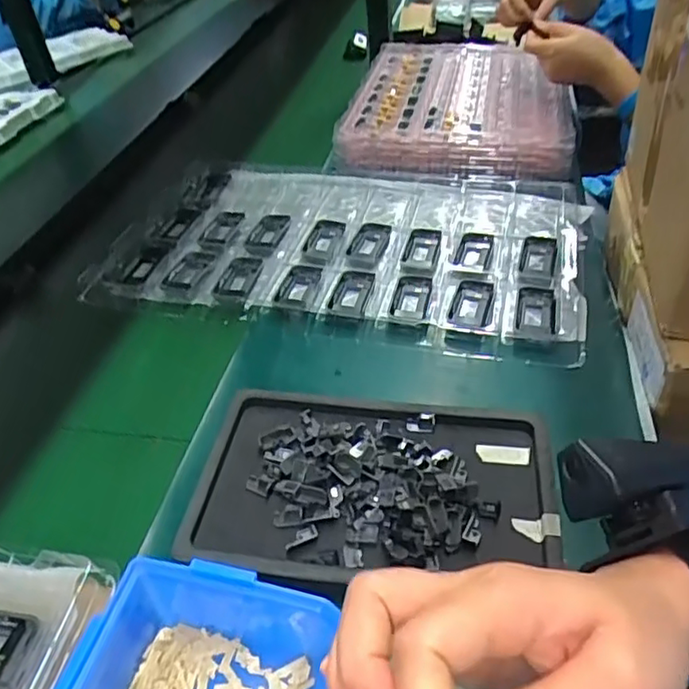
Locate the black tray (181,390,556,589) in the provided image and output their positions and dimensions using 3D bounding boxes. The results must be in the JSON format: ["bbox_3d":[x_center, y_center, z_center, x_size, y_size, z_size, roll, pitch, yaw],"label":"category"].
[{"bbox_3d":[0.020,0.097,0.431,0.246,0.020,0.155,4,42,11],"label":"black tray"}]

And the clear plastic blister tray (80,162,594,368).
[{"bbox_3d":[0.005,-0.121,0.690,0.498,0.043,0.331,8,43,15],"label":"clear plastic blister tray"}]

